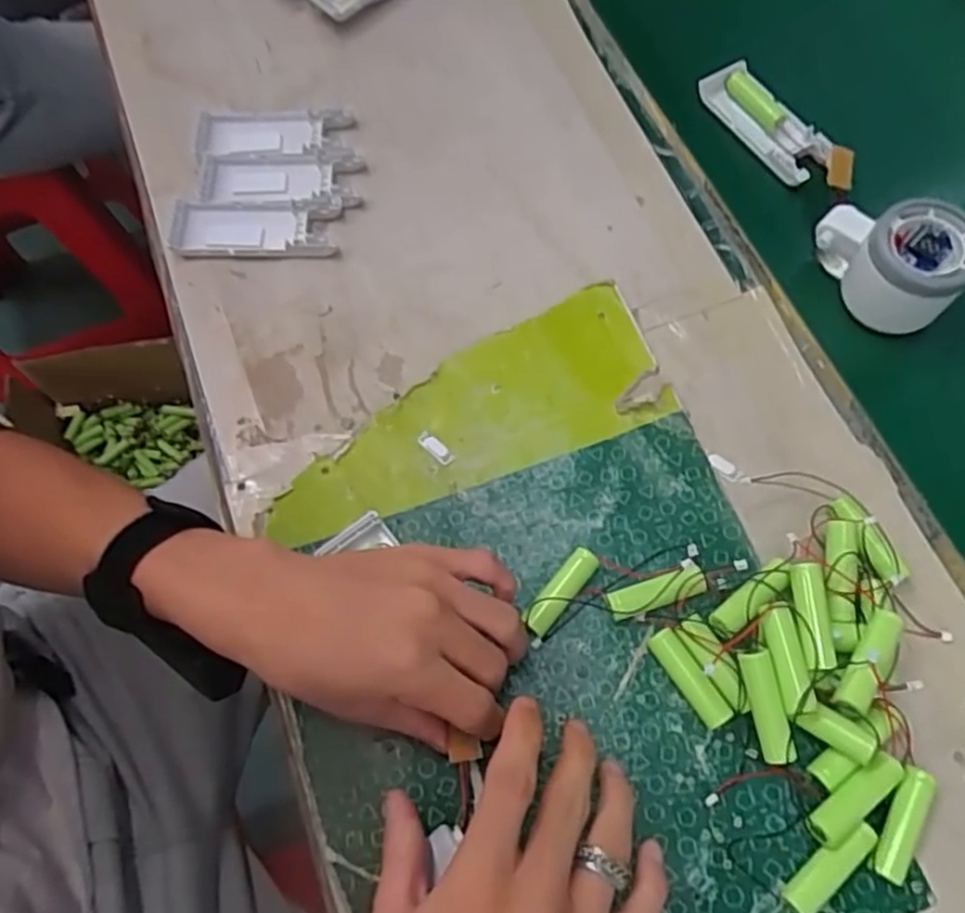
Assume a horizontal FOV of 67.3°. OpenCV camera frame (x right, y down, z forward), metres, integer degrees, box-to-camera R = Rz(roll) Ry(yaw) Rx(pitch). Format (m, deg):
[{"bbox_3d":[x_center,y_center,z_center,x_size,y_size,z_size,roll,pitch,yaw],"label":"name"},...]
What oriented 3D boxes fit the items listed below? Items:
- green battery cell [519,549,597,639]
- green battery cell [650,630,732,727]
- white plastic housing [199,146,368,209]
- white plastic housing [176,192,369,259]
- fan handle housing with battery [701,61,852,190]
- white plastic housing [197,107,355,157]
[{"bbox_3d":[0.039,0.067,0.362,0.015,0.017,0.050,38,74,16],"label":"green battery cell"},{"bbox_3d":[0.098,0.106,0.347,0.012,0.015,0.049,-31,70,-10],"label":"green battery cell"},{"bbox_3d":[-0.131,-0.182,0.474,0.103,0.015,0.042,1,67,3],"label":"white plastic housing"},{"bbox_3d":[-0.138,-0.145,0.460,0.114,0.014,0.043,-3,67,1],"label":"white plastic housing"},{"bbox_3d":[0.201,-0.221,0.490,0.040,0.026,0.126,-30,69,-10],"label":"fan handle housing with battery"},{"bbox_3d":[-0.139,-0.217,0.490,0.099,0.018,0.043,-2,67,1],"label":"white plastic housing"}]

